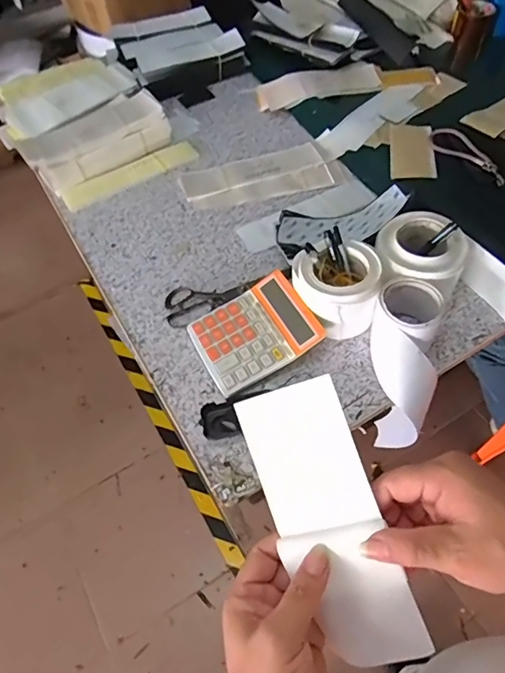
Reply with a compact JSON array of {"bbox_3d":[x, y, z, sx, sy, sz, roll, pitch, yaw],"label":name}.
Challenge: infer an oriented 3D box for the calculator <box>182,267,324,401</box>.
[{"bbox_3d":[0.001,-0.008,0.723,0.170,0.048,0.143,-26,58,-13],"label":"calculator"}]

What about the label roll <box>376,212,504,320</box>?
[{"bbox_3d":[0.295,-0.096,0.729,0.215,0.102,0.118,25,61,19],"label":"label roll"}]

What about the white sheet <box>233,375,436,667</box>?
[{"bbox_3d":[0.054,0.132,0.334,0.076,0.006,0.198,-22,86,22],"label":"white sheet"}]

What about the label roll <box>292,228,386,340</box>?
[{"bbox_3d":[0.135,-0.075,0.721,0.117,0.111,0.117,-2,56,3],"label":"label roll"}]

